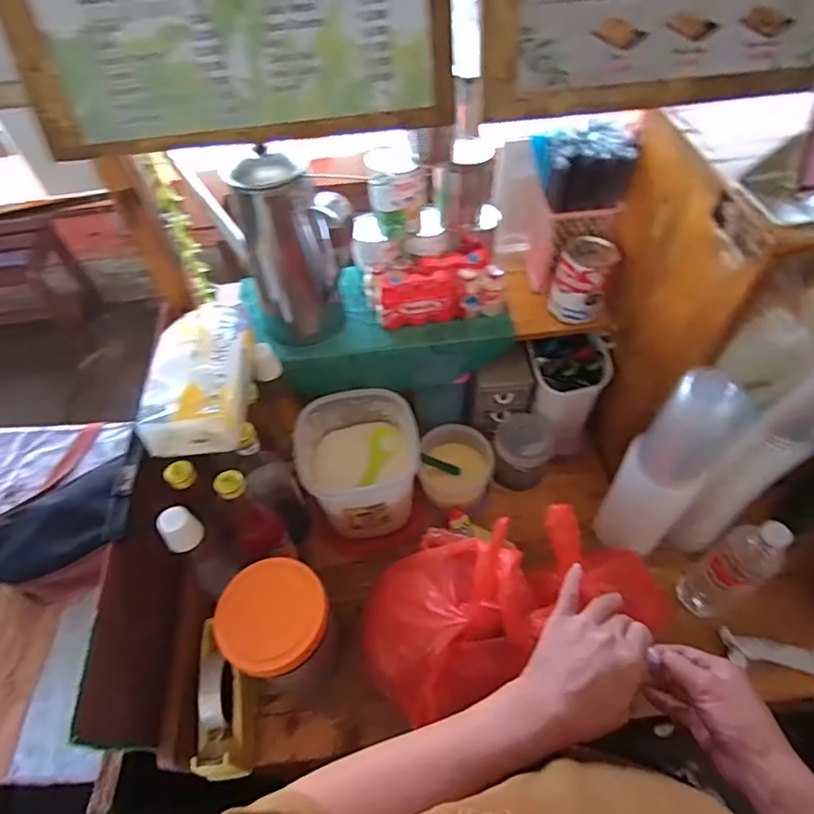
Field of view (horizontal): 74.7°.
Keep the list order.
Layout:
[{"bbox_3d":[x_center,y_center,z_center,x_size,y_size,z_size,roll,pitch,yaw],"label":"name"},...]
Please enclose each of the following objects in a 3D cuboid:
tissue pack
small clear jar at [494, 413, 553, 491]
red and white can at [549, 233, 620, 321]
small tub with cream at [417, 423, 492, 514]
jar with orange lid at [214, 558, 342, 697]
[{"bbox_3d":[-0.248,-0.044,0.632,0.112,0.080,0.187,-8,55,-3],"label":"tissue pack"},{"bbox_3d":[0.178,0.075,0.846,0.081,0.116,0.080,-1,55,2],"label":"small clear jar"},{"bbox_3d":[0.252,-0.184,0.767,0.070,0.098,0.073,-1,55,2],"label":"red and white can"},{"bbox_3d":[0.078,0.095,0.844,0.109,0.071,0.113,4,55,5],"label":"small tub with cream"},{"bbox_3d":[-0.148,0.285,0.669,0.118,0.190,0.112,-1,55,2],"label":"jar with orange lid"}]

